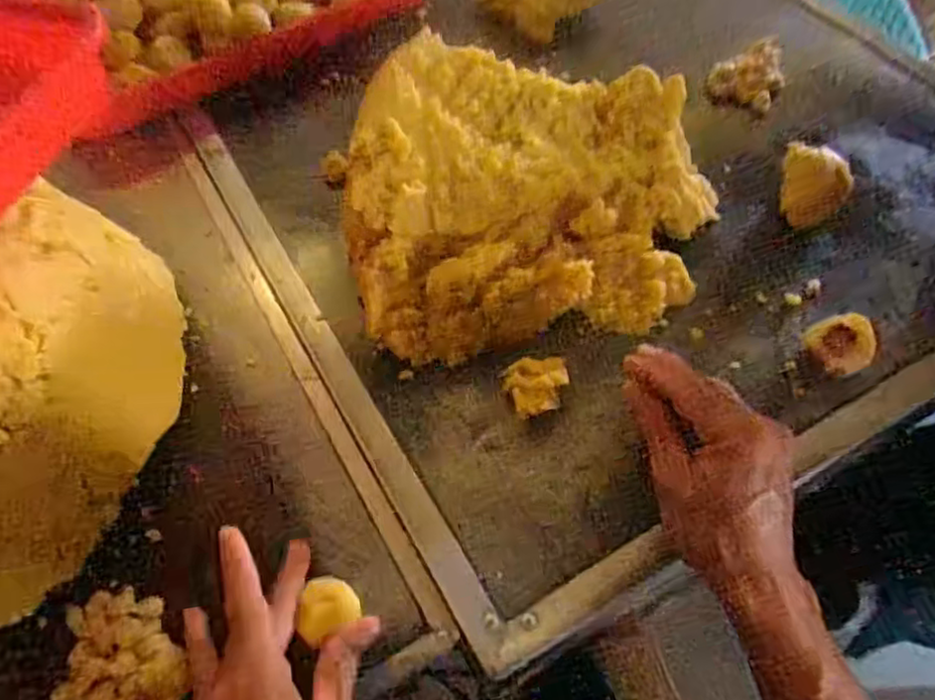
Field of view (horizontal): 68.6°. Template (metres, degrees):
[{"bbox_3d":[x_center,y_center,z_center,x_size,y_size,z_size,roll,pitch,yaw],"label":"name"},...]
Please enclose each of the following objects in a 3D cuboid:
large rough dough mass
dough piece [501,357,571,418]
[{"bbox_3d":[0.049,-0.111,0.484,0.245,0.113,0.213,2,58,4],"label":"large rough dough mass"},{"bbox_3d":[0.048,0.023,0.459,0.042,0.011,0.040,-2,60,3],"label":"dough piece"}]

